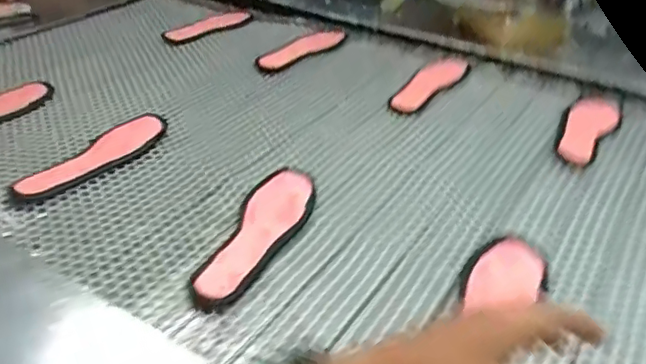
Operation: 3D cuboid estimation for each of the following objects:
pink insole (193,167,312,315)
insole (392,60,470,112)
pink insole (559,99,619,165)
[{"bbox_3d":[-0.071,0.057,0.670,0.077,0.017,0.239,10,35,12],"label":"pink insole"},{"bbox_3d":[0.196,-0.185,1.051,0.069,0.004,0.259,22,39,27],"label":"insole"},{"bbox_3d":[0.423,-0.090,0.909,0.068,0.010,0.250,22,39,27],"label":"pink insole"}]

